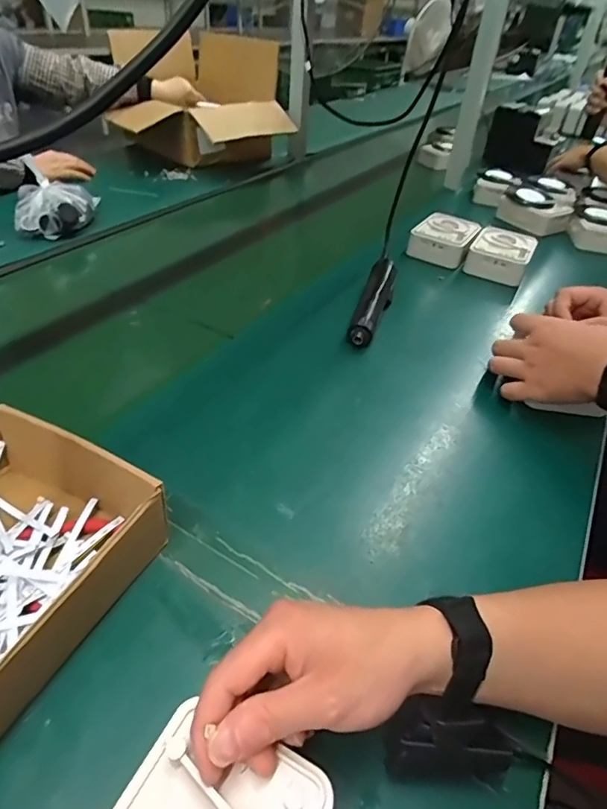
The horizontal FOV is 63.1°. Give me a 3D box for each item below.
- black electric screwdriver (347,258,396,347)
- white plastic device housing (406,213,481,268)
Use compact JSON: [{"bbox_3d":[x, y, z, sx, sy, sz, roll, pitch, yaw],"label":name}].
[{"bbox_3d":[0.104,-0.149,0.711,0.043,0.046,0.212,14,40,11],"label":"black electric screwdriver"},{"bbox_3d":[0.259,-0.305,0.908,0.106,0.057,0.118,24,43,22],"label":"white plastic device housing"}]

